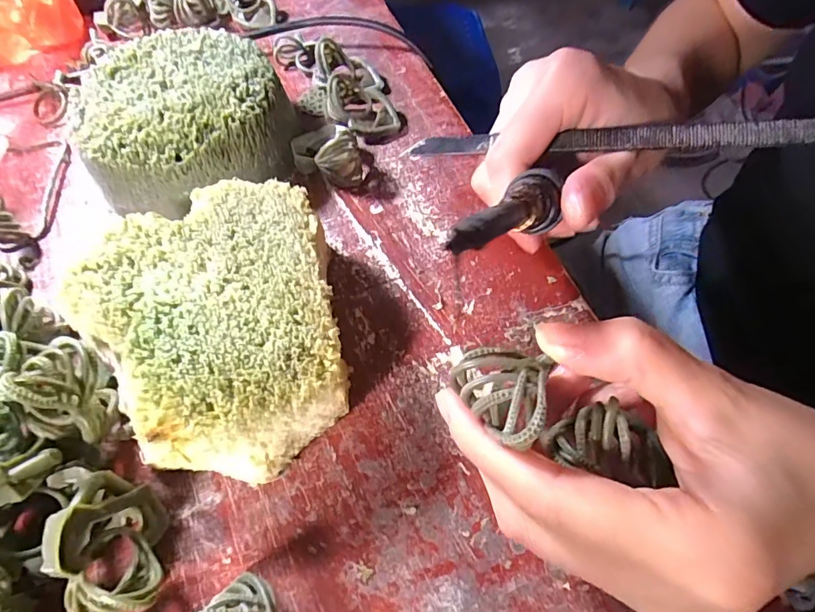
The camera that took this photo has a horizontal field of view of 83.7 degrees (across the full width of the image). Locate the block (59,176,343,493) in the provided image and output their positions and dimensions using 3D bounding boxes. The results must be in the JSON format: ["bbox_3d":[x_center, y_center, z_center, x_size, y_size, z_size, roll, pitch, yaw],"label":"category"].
[{"bbox_3d":[-0.073,0.010,0.182,0.094,0.042,0.114,-15,62,-7],"label":"block"}]

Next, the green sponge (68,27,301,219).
[{"bbox_3d":[-0.115,-0.097,0.241,0.100,0.045,0.094,-24,63,-12],"label":"green sponge"}]

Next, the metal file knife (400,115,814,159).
[{"bbox_3d":[0.079,-0.065,0.176,0.163,0.006,0.008,4,60,20],"label":"metal file knife"}]

